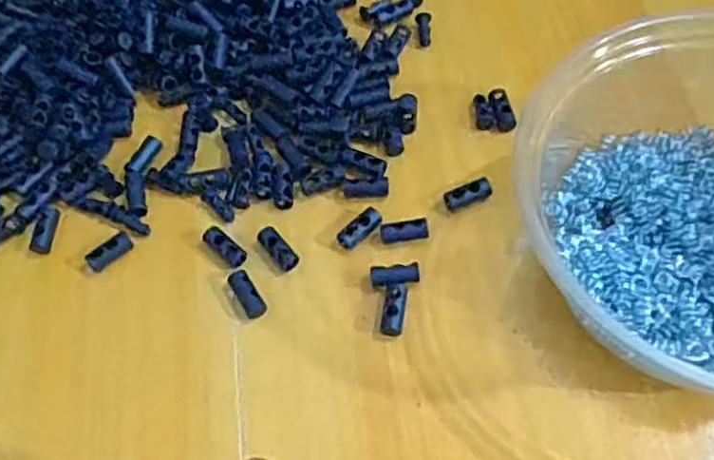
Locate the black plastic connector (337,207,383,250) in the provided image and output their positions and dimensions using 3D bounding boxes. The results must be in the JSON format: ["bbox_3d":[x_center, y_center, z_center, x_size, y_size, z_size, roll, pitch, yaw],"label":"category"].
[{"bbox_3d":[0.001,0.000,0.273,0.019,0.006,0.007,-39,65,-16],"label":"black plastic connector"}]

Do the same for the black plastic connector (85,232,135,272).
[{"bbox_3d":[-0.097,0.009,0.275,0.018,0.005,0.008,-39,65,-16],"label":"black plastic connector"}]

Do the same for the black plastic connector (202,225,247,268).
[{"bbox_3d":[-0.051,0.007,0.272,0.019,0.006,0.008,39,70,22],"label":"black plastic connector"}]

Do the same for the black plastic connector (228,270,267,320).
[{"bbox_3d":[-0.041,0.024,0.264,0.008,0.005,0.019,-30,63,-12],"label":"black plastic connector"}]

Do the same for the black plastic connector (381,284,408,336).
[{"bbox_3d":[0.014,0.029,0.256,0.008,0.008,0.018,9,62,9],"label":"black plastic connector"}]

